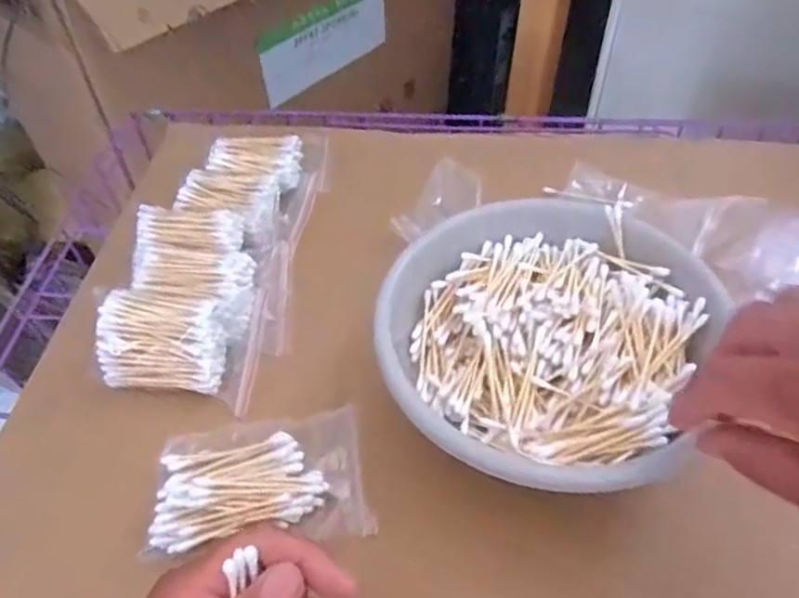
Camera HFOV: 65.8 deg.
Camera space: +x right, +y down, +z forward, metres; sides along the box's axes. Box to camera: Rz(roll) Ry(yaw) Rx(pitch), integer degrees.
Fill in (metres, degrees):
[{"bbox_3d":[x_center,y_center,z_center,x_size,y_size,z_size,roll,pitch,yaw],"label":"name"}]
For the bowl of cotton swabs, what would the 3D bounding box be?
[{"bbox_3d":[0.083,0.018,0.362,0.170,0.058,0.172,-1,50,1],"label":"bowl of cotton swabs"}]

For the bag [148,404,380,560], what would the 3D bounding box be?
[{"bbox_3d":[-0.076,0.099,0.344,0.112,0.018,0.076,-5,50,-3],"label":"bag"}]

